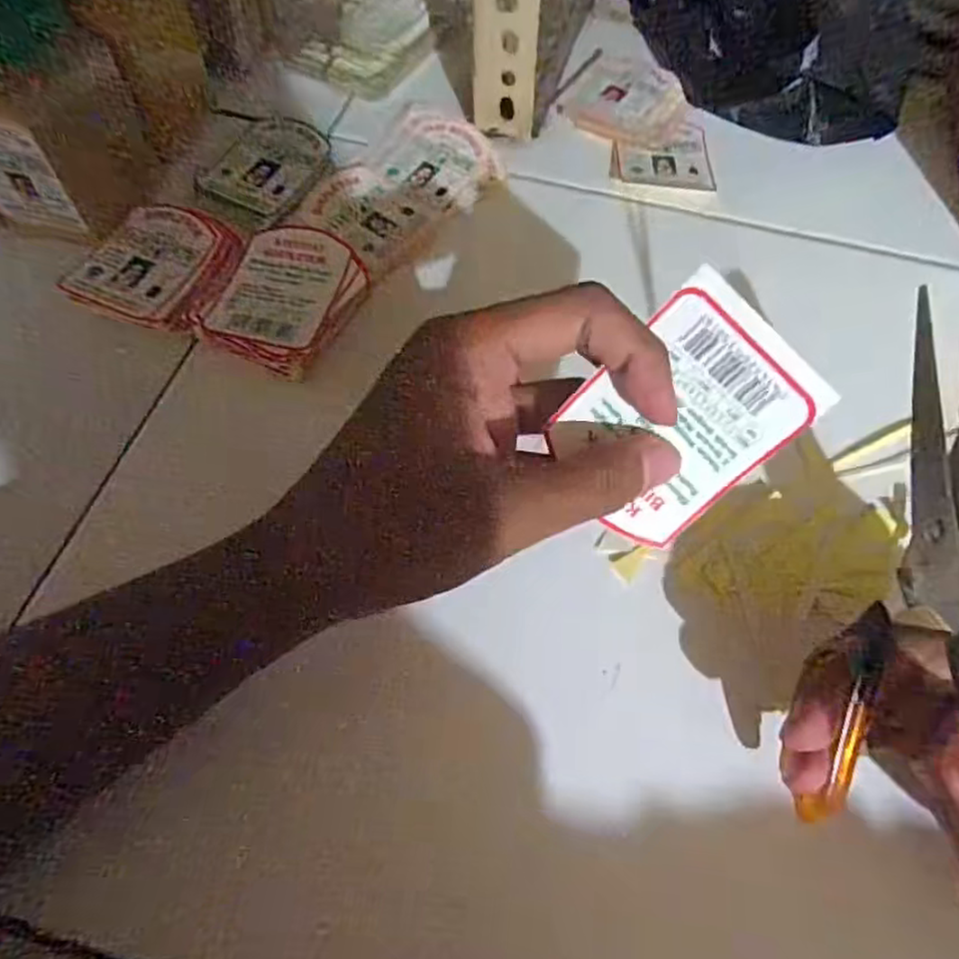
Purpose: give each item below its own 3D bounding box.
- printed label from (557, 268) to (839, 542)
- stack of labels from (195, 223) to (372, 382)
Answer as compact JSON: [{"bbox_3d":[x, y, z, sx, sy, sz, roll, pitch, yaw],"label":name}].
[{"bbox_3d":[0.062,-0.018,0.212,0.055,0.072,0.006,44,24,-3],"label":"printed label"},{"bbox_3d":[-0.090,-0.085,0.327,0.061,0.019,0.077,21,64,10],"label":"stack of labels"}]

